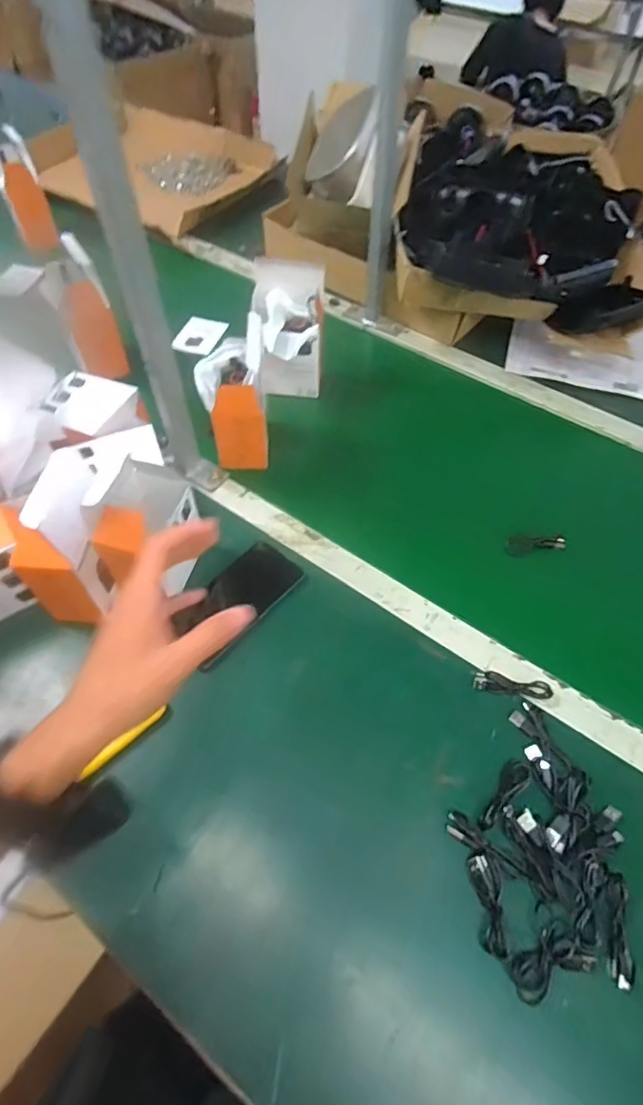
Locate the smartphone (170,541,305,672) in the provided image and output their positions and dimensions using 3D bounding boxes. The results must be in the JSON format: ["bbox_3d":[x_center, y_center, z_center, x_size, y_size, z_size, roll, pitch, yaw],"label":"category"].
[{"bbox_3d":[-0.096,0.052,0.607,0.072,0.008,0.155,40,64,12],"label":"smartphone"}]

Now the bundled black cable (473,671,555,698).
[{"bbox_3d":[0.200,0.138,0.556,0.080,0.007,0.022,8,55,4],"label":"bundled black cable"}]

